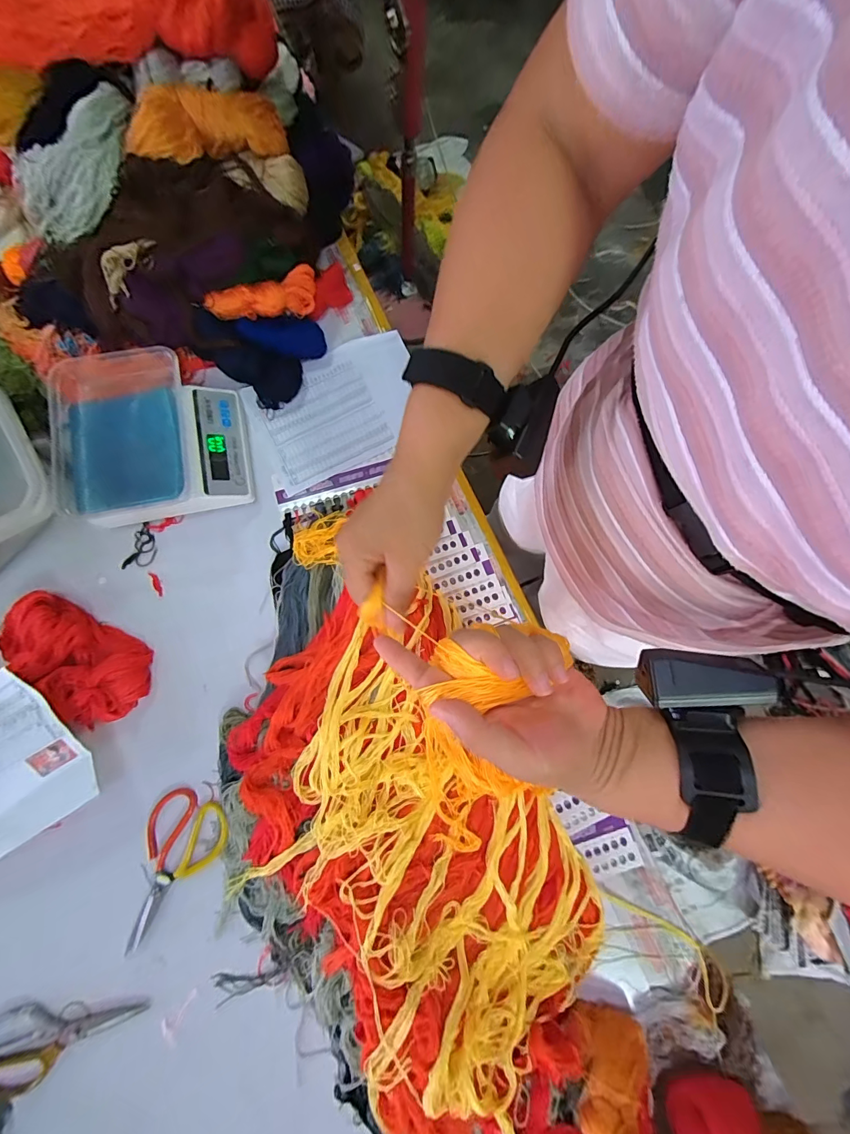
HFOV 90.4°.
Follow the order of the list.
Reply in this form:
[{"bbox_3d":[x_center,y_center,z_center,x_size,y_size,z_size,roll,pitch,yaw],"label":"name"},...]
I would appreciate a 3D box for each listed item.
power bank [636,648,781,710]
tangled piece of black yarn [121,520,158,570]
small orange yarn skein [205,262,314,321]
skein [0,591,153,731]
[{"bbox_3d":[0.171,0.068,0.257,0.072,0.018,0.032,1,78,12],"label":"power bank"},{"bbox_3d":[-0.439,-0.029,0.661,0.042,0.005,0.077,18,79,2],"label":"tangled piece of black yarn"},{"bbox_3d":[-0.256,-0.428,0.668,0.167,0.053,0.045,-19,82,-3],"label":"small orange yarn skein"},{"bbox_3d":[-0.512,0.128,0.603,0.236,0.052,0.129,33,80,5],"label":"skein"}]

